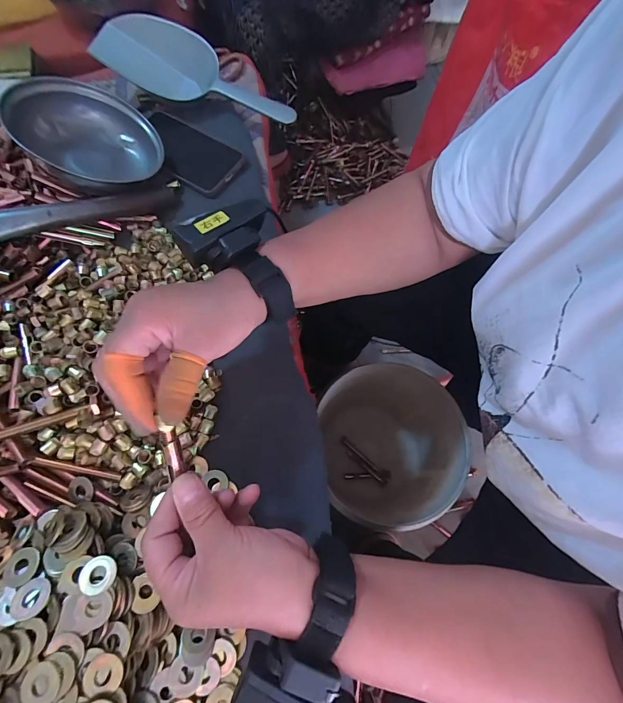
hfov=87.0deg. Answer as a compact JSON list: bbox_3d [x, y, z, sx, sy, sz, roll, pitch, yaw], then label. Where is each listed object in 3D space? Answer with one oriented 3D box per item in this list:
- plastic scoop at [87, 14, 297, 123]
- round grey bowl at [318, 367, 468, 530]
[{"bbox_3d":[-0.159,-0.394,0.465,0.307,0.066,0.066,19,69,7],"label":"plastic scoop"},{"bbox_3d":[0.145,0.180,0.660,0.229,0.273,0.252,-7,68,-3],"label":"round grey bowl"}]

